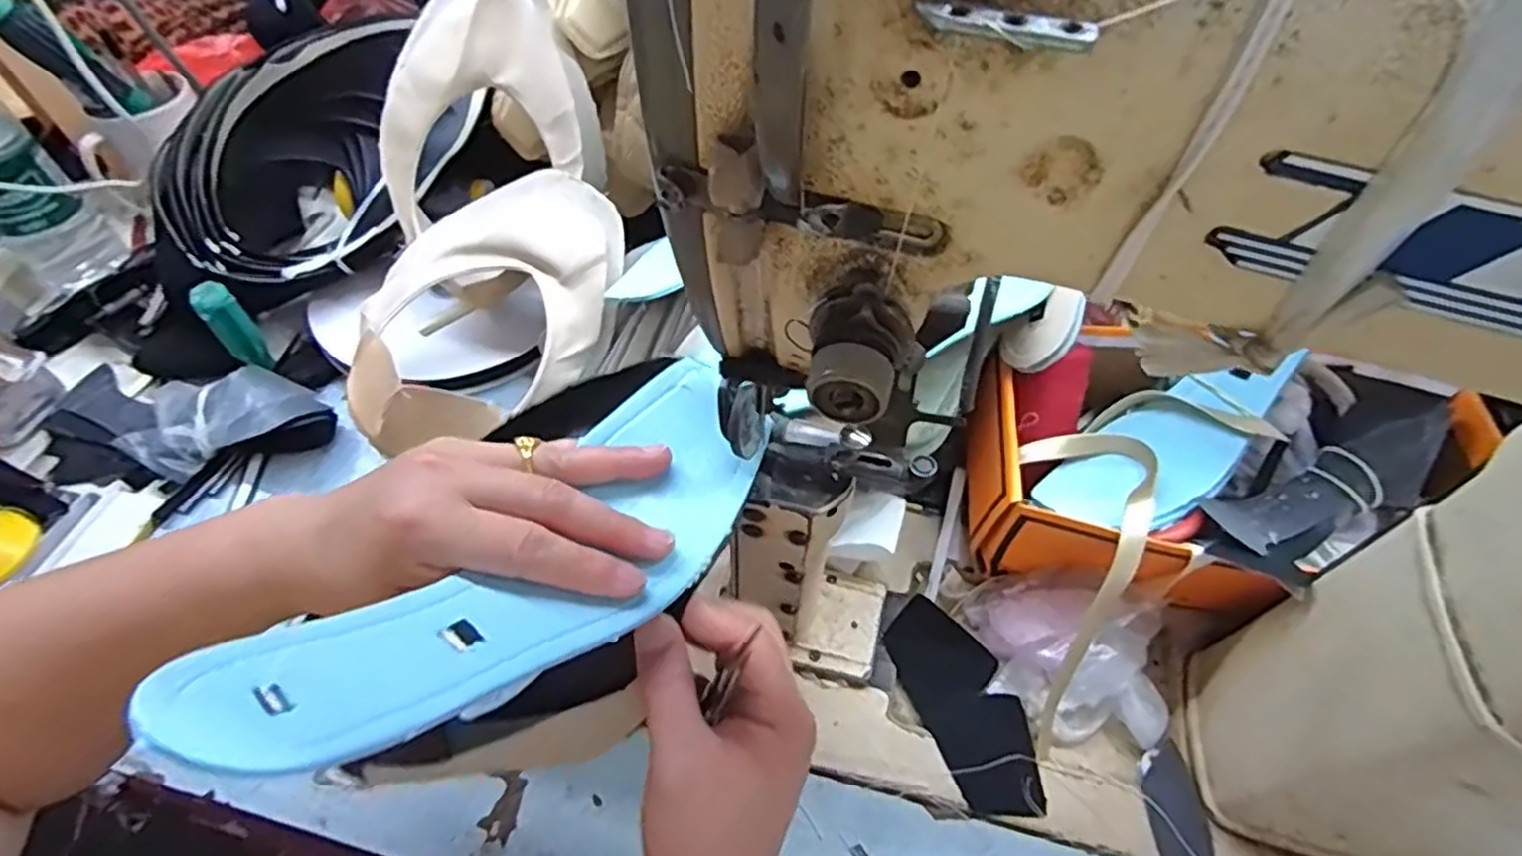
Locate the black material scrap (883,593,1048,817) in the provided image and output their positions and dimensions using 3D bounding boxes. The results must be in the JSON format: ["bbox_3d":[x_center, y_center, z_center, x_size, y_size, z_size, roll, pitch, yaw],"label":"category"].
[{"bbox_3d":[0.123,0.165,0.442,0.055,0.006,0.131,-17,54,-14],"label":"black material scrap"}]

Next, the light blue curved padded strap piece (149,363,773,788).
[{"bbox_3d":[-0.072,0.041,0.251,0.068,0.043,0.219,26,33,20],"label":"light blue curved padded strap piece"}]

